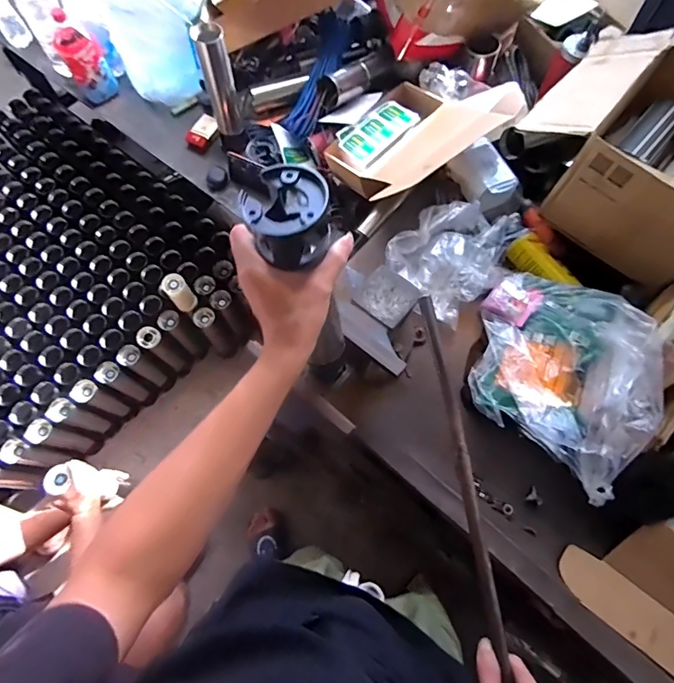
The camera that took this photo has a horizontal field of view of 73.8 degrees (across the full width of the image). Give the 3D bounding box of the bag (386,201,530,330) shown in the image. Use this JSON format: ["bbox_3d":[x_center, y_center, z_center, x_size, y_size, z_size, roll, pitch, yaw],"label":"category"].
[{"bbox_3d":[0.238,-0.183,0.867,0.186,0.070,0.260,42,75,13],"label":"bag"}]

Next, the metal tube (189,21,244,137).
[{"bbox_3d":[-0.269,-0.594,1.030,0.066,0.233,0.059,-14,71,-5],"label":"metal tube"}]

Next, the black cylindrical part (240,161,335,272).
[{"bbox_3d":[-0.042,-0.110,0.394,0.070,0.061,0.075,0,70,0],"label":"black cylindrical part"}]

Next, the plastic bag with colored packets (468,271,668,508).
[{"bbox_3d":[0.374,0.037,0.728,0.257,0.163,0.348,-38,75,-13],"label":"plastic bag with colored packets"}]

